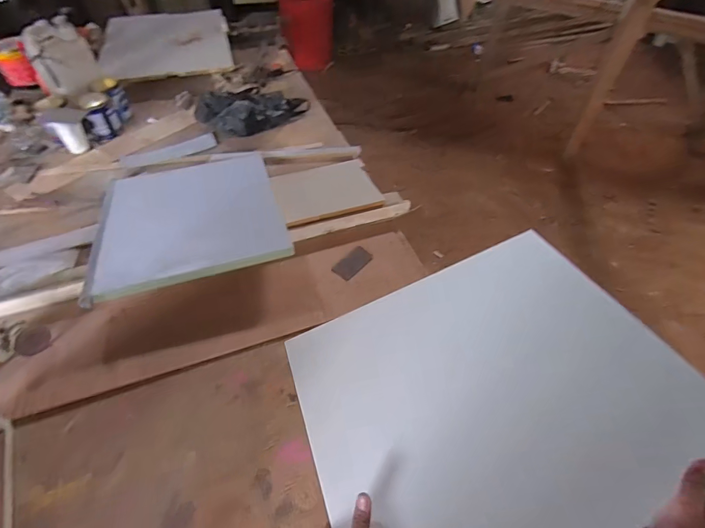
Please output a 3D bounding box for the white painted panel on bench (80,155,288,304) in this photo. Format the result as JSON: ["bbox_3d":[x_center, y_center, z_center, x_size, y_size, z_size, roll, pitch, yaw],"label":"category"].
[{"bbox_3d":[-0.460,-0.153,1.119,0.476,0.032,0.540,-12,48,-15],"label":"white painted panel on bench"}]

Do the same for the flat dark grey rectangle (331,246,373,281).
[{"bbox_3d":[0.002,-0.003,1.064,0.055,0.004,0.115,42,62,11],"label":"flat dark grey rectangle"}]

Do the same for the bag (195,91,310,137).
[{"bbox_3d":[-0.372,-0.588,1.458,0.410,0.110,0.211,-15,52,-11],"label":"bag"}]

